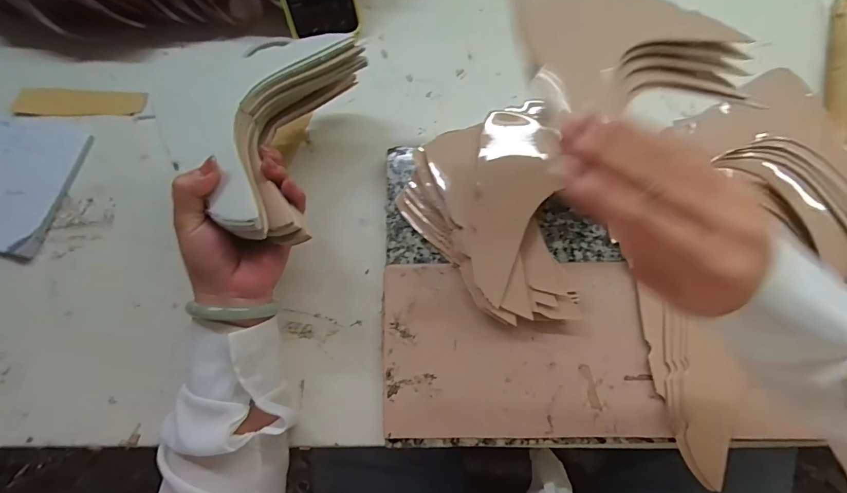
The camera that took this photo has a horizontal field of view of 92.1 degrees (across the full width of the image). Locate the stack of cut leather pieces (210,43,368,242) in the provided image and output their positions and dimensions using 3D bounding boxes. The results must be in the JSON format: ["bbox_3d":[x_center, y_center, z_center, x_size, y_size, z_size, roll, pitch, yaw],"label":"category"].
[{"bbox_3d":[-0.117,-0.093,0.344,0.086,0.058,0.193,10,66,4],"label":"stack of cut leather pieces"}]

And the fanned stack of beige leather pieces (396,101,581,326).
[{"bbox_3d":[0.057,-0.022,0.363,0.147,0.040,0.178,-6,75,0],"label":"fanned stack of beige leather pieces"}]

